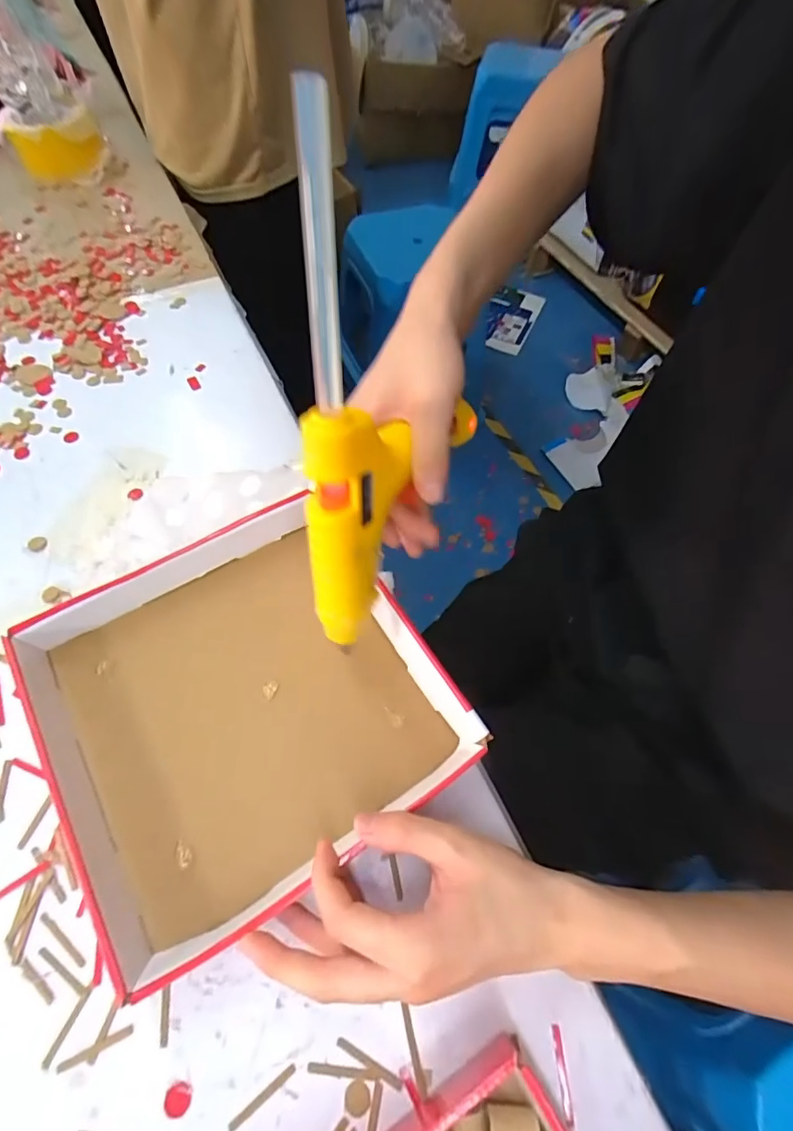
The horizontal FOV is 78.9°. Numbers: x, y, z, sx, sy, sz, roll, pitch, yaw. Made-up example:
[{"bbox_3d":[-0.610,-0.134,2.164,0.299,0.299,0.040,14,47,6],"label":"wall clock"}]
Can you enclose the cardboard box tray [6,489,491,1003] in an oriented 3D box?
[{"bbox_3d":[-0.107,0.089,0.330,0.251,0.047,0.237,-29,67,-17],"label":"cardboard box tray"}]

